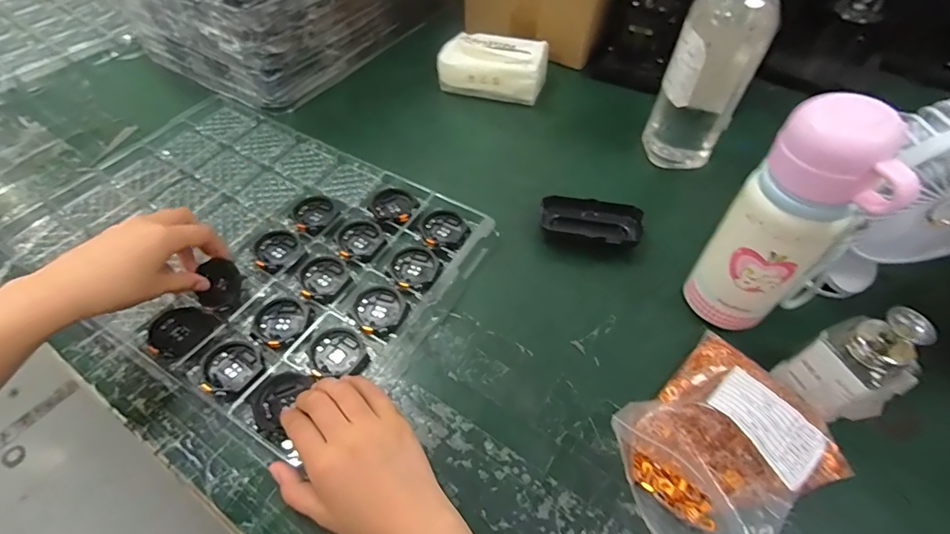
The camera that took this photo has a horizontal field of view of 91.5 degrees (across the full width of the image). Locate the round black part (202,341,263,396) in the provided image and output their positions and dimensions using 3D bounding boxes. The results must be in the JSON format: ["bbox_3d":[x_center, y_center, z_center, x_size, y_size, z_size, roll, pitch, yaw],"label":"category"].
[{"bbox_3d":[-0.212,0.087,0.403,0.048,0.008,0.050,1,54,-1],"label":"round black part"}]

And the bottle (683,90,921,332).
[{"bbox_3d":[0.244,-0.023,0.370,0.087,0.210,0.057,37,61,23],"label":"bottle"}]

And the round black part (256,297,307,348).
[{"bbox_3d":[-0.180,0.051,0.433,0.045,0.004,0.049,1,54,-1],"label":"round black part"}]

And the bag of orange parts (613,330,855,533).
[{"bbox_3d":[0.190,0.139,0.355,0.177,0.049,0.138,-29,60,-20],"label":"bag of orange parts"}]

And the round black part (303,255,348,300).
[{"bbox_3d":[-0.151,0.013,0.466,0.044,0.009,0.050,5,54,3],"label":"round black part"}]

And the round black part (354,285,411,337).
[{"bbox_3d":[-0.089,0.040,0.440,0.047,0.012,0.053,-26,59,-19],"label":"round black part"}]

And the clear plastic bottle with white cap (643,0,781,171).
[{"bbox_3d":[0.253,-0.208,0.505,0.086,0.237,0.067,26,58,16],"label":"clear plastic bottle with white cap"}]

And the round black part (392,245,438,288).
[{"bbox_3d":[-0.059,0.001,0.473,0.043,0.011,0.050,-21,57,-15],"label":"round black part"}]

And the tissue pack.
[{"bbox_3d":[0.027,-0.285,0.667,0.147,0.060,0.082,11,55,7],"label":"tissue pack"}]

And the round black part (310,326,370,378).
[{"bbox_3d":[-0.123,0.076,0.414,0.045,0.010,0.052,-22,58,-16],"label":"round black part"}]

